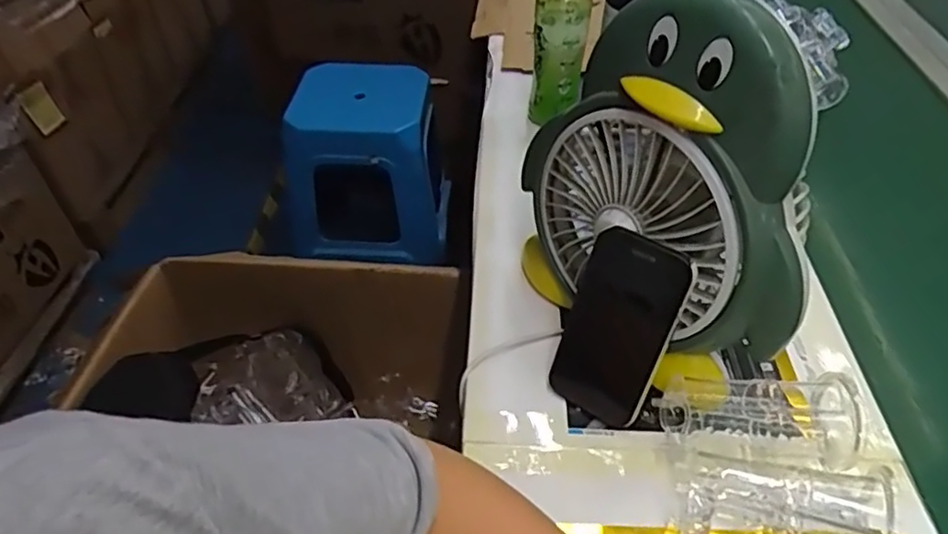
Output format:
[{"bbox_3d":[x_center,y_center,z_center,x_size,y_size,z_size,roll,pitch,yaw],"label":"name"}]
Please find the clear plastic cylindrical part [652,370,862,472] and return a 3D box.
[{"bbox_3d":[0.212,0.118,0.487,0.132,0.053,0.063,0,45,0],"label":"clear plastic cylindrical part"}]

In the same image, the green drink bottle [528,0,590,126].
[{"bbox_3d":[0.102,-0.272,0.778,0.060,0.203,0.056,2,45,2],"label":"green drink bottle"}]

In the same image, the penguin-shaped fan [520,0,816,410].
[{"bbox_3d":[0.130,-0.047,0.491,0.082,0.286,0.252,-28,51,-26],"label":"penguin-shaped fan"}]

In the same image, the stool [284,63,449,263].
[{"bbox_3d":[-0.256,-0.253,1.574,0.369,0.374,0.332,4,45,3],"label":"stool"}]

